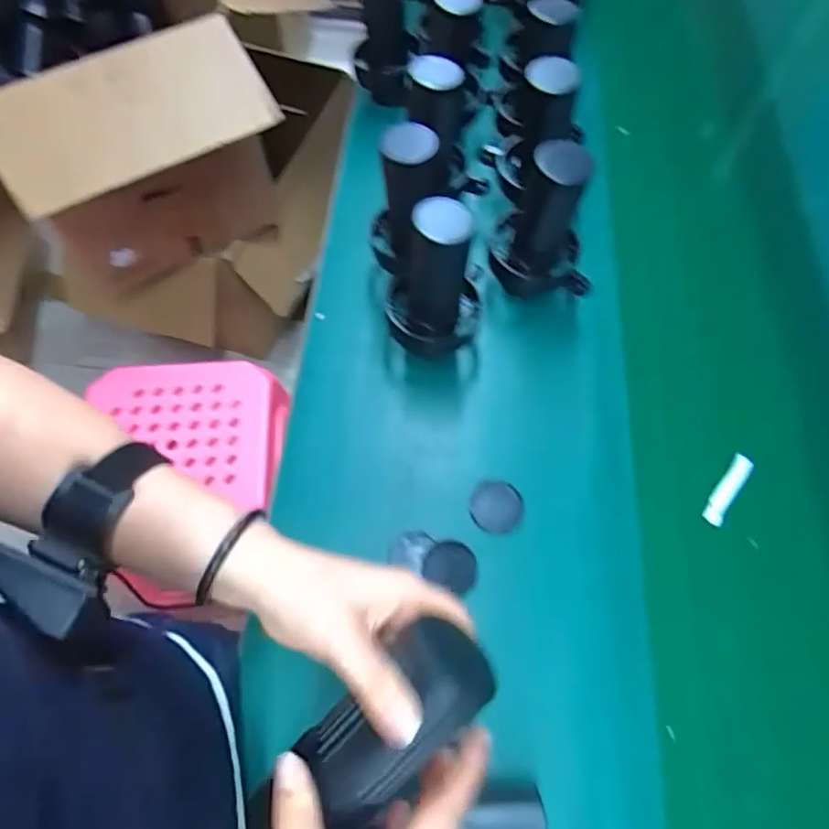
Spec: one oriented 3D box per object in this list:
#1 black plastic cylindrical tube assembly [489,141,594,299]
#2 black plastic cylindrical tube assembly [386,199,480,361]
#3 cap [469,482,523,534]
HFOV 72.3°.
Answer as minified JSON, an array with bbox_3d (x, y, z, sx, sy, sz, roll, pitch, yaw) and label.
[{"bbox_3d":[0.137,-0.190,0.572,0.112,0.138,0.073,17,65,7],"label":"black plastic cylindrical tube assembly"},{"bbox_3d":[0.019,-0.122,0.547,0.092,0.171,0.086,0,64,-1],"label":"black plastic cylindrical tube assembly"},{"bbox_3d":[0.077,0.087,0.531,0.048,0.005,0.047,4,64,1],"label":"cap"}]

